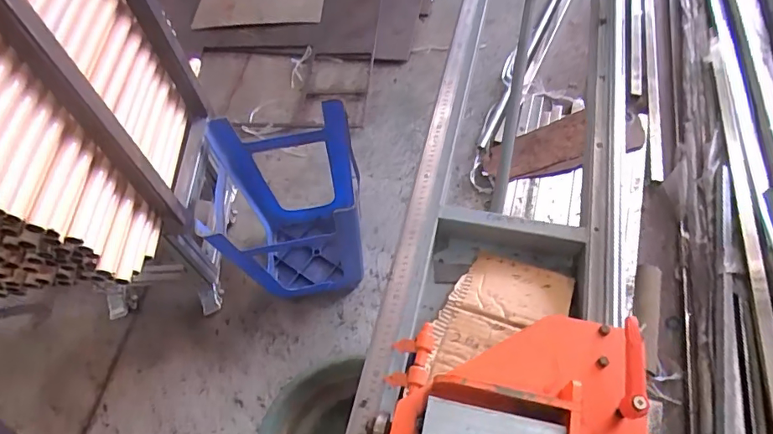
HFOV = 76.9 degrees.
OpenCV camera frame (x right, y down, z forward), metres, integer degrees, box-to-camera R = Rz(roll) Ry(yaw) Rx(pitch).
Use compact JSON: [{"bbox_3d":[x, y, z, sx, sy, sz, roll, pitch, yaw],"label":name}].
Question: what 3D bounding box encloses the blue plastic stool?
[{"bbox_3d":[-0.227,-0.010,1.249,0.334,0.427,0.342,-14,58,-4],"label":"blue plastic stool"}]

